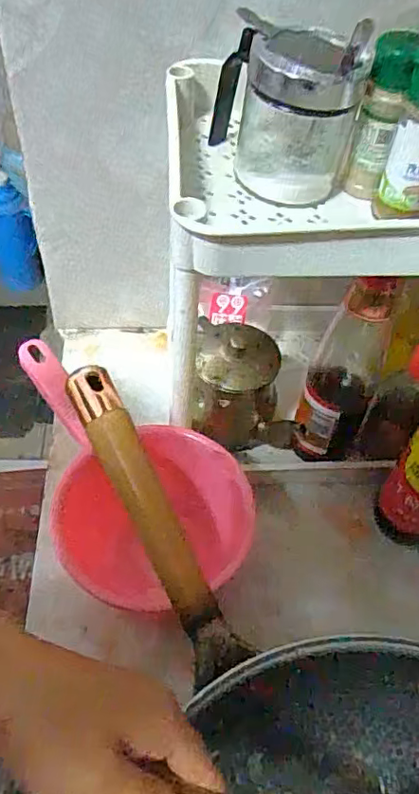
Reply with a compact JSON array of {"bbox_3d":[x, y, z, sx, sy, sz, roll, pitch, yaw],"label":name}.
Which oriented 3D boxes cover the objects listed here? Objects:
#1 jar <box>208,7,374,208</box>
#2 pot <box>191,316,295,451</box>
[{"bbox_3d":[0.052,-0.207,0.400,0.090,0.099,0.090,3,51,-3],"label":"jar"},{"bbox_3d":[0.032,-0.012,0.561,0.102,0.111,0.073,6,51,-1],"label":"pot"}]

